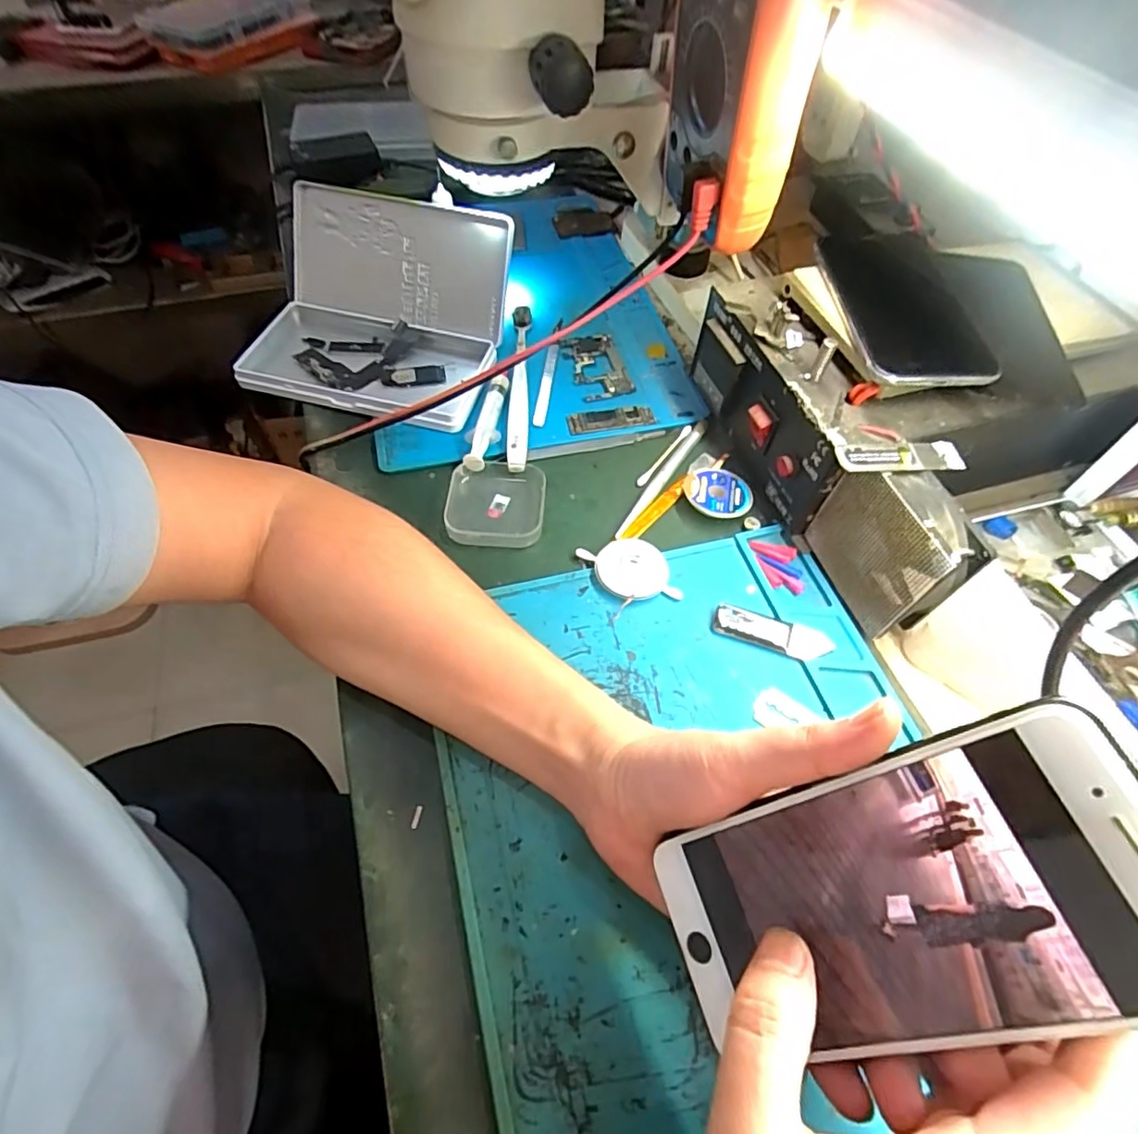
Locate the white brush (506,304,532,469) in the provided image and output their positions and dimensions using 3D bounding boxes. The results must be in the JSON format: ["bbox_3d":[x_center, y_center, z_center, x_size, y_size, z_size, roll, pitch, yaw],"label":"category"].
[{"bbox_3d":[-0.038,-0.140,0.456,0.015,0.018,0.173,0,56,-1],"label":"white brush"}]

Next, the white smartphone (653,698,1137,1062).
[{"bbox_3d":[0.098,0.106,0.188,0.004,0.154,0.074,13,49,-47],"label":"white smartphone"}]

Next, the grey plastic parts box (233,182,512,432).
[{"bbox_3d":[-0.144,-0.195,0.449,0.186,0.084,0.155,10,57,6],"label":"grey plastic parts box"}]

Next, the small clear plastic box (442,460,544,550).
[{"bbox_3d":[-0.050,-0.043,0.397,0.065,0.014,0.063,1,56,0],"label":"small clear plastic box"}]

